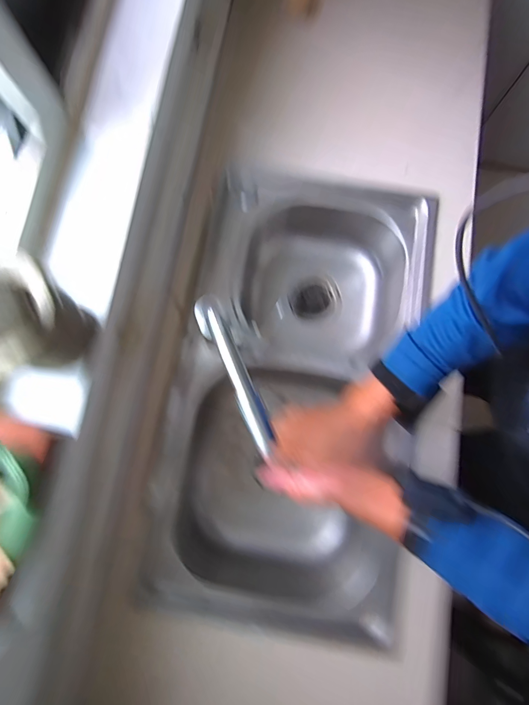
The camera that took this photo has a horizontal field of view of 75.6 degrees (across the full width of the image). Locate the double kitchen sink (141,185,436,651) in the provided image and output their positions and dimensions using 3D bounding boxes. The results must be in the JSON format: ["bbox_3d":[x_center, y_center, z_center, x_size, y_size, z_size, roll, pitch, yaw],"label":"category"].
[{"bbox_3d":[0.048,0.062,0.650,0.404,0.194,0.724,12,80,1],"label":"double kitchen sink"}]

